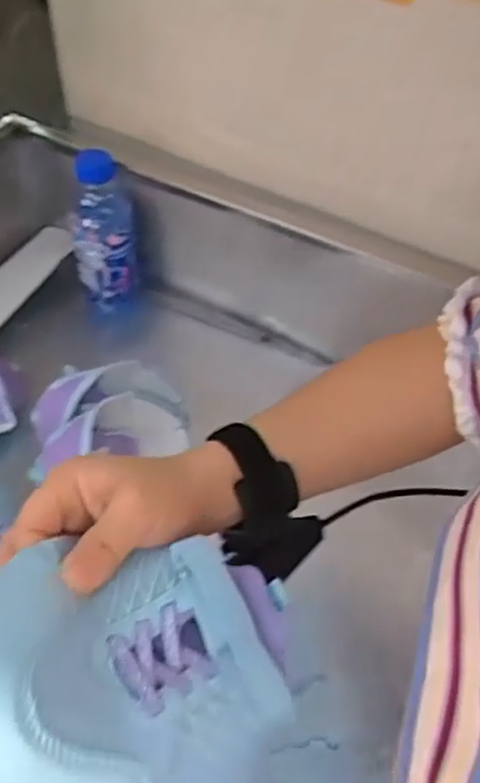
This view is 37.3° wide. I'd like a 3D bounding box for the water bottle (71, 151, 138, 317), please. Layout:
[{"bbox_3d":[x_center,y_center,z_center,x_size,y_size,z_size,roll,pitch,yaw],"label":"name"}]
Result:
[{"bbox_3d":[-0.157,-0.178,0.832,0.067,0.189,0.065,1,52,-1],"label":"water bottle"}]

